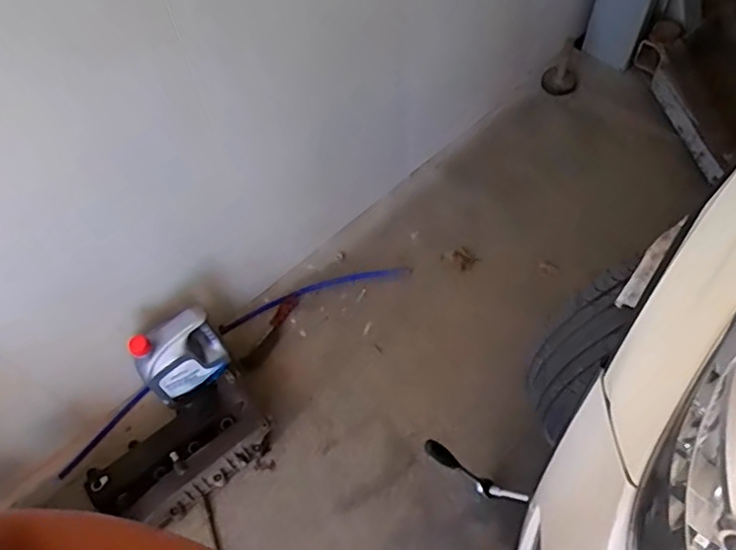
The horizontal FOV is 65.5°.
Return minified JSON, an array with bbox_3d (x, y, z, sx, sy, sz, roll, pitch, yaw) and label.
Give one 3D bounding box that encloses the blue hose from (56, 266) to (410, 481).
[{"bbox_3d":[-0.358,0.188,1.565,1.027,0.035,0.158,-29,59,-15],"label":"blue hose"}]

